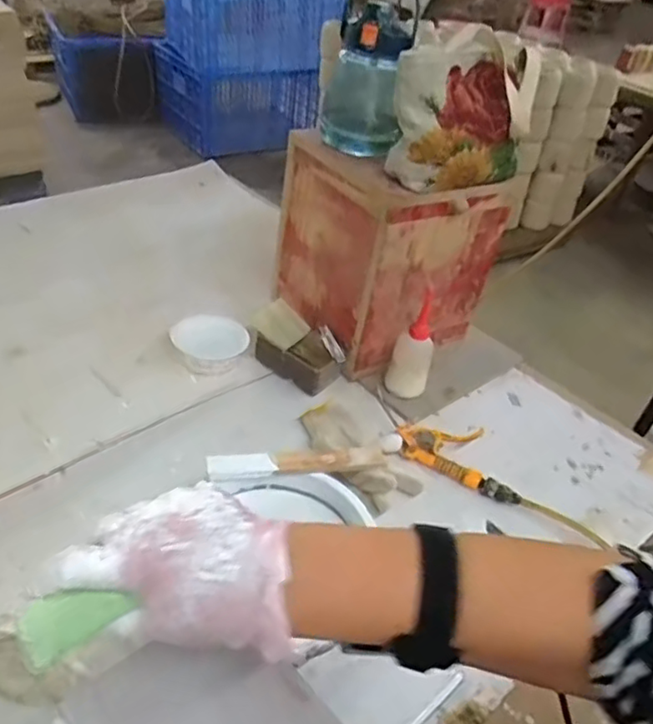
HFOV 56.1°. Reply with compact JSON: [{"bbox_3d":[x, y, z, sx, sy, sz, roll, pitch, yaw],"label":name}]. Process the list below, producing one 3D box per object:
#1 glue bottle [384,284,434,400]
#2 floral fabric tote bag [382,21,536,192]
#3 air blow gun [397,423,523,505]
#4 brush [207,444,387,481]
[{"bbox_3d":[0.130,-0.016,0.912,0.058,0.153,0.055,27,42,22],"label":"glue bottle"},{"bbox_3d":[0.178,-0.318,0.781,0.190,0.175,0.080,-17,45,-28],"label":"floral fabric tote bag"},{"bbox_3d":[0.190,0.126,0.843,0.175,0.022,0.082,26,42,21],"label":"air blow gun"},{"bbox_3d":[-0.031,0.114,0.693,0.199,0.022,0.027,-2,40,-12],"label":"brush"}]

